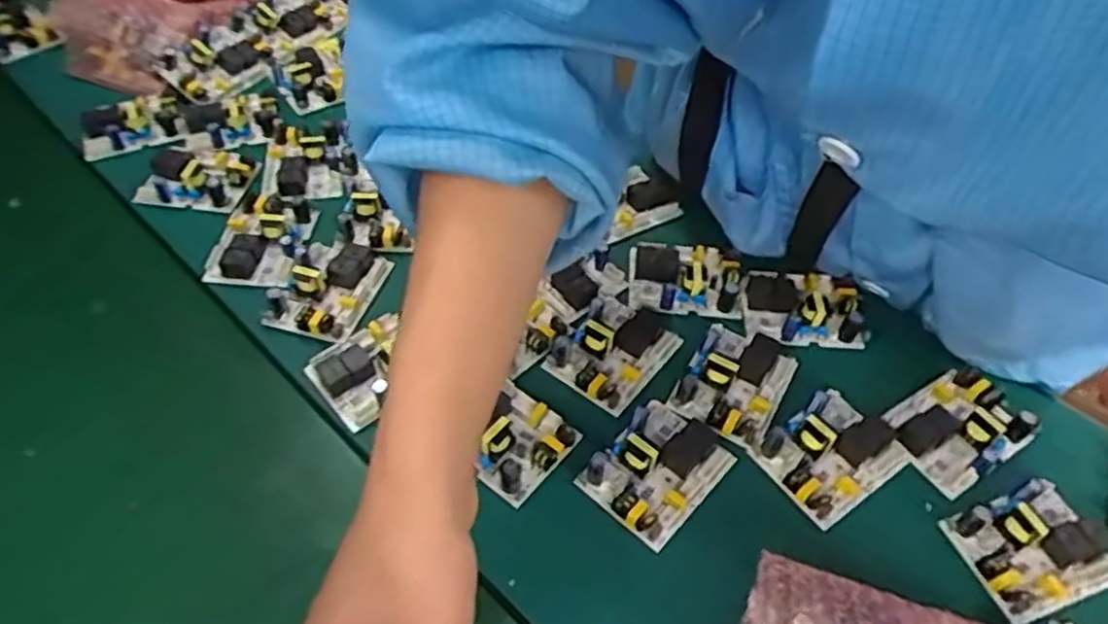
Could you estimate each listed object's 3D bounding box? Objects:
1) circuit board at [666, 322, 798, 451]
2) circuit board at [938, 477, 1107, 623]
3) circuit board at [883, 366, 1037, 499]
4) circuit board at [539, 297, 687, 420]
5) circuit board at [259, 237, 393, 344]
[{"bbox_3d":[0.117,0.043,0.474,0.060,0.025,0.081,25,55,18],"label":"circuit board"},{"bbox_3d":[0.269,0.129,0.406,0.078,0.025,0.061,-15,53,-12],"label":"circuit board"},{"bbox_3d":[0.252,0.069,0.457,0.080,0.016,0.060,-26,56,-20],"label":"circuit board"},{"bbox_3d":[0.041,0.022,0.488,0.060,0.027,0.085,30,57,21],"label":"circuit board"},{"bbox_3d":[-0.158,-0.020,0.513,0.060,0.019,0.085,13,52,10],"label":"circuit board"}]

